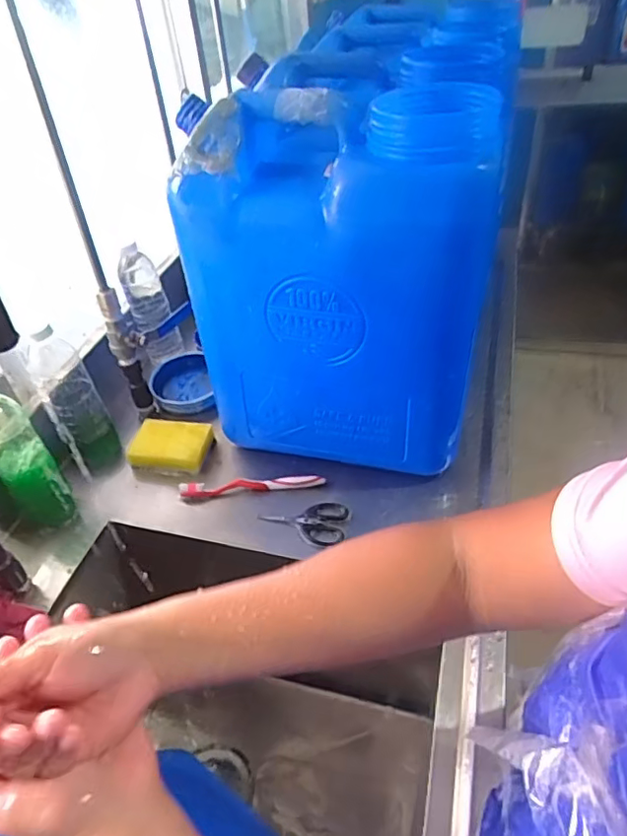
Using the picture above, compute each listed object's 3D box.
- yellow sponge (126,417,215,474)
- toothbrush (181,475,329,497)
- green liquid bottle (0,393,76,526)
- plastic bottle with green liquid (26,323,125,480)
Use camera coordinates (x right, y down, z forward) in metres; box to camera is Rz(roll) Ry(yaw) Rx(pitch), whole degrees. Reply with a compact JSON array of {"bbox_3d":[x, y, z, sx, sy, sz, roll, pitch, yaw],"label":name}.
[{"bbox_3d":[-0.195,0.038,0.781,0.099,0.039,0.073,4,43,13],"label":"yellow sponge"},{"bbox_3d":[-0.081,0.086,0.728,0.187,0.015,0.018,-6,41,1],"label":"toothbrush"},{"bbox_3d":[-0.342,0.054,0.669,0.059,0.170,0.052,-30,46,-24],"label":"green liquid bottle"},{"bbox_3d":[-0.313,-0.018,0.745,0.068,0.209,0.068,-26,45,-21],"label":"plastic bottle with green liquid"}]

